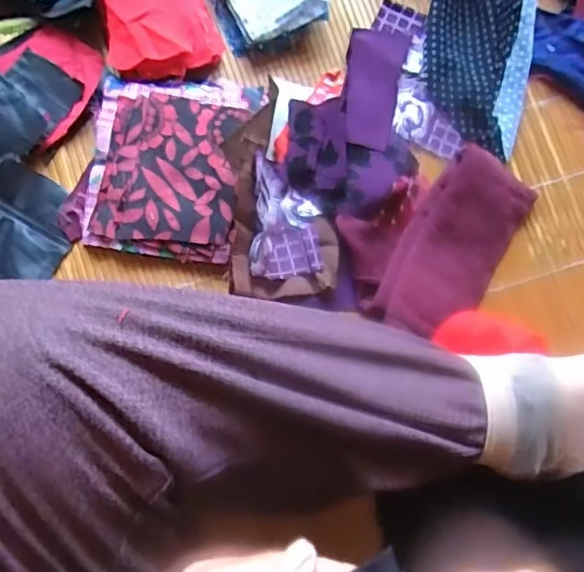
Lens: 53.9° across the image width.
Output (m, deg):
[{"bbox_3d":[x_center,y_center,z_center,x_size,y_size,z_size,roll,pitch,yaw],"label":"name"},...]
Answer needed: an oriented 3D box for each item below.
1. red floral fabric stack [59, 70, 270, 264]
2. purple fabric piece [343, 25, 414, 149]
[{"bbox_3d":[-0.088,-0.087,0.396,0.112,0.018,0.129,11,74,1],"label":"red floral fabric stack"},{"bbox_3d":[0.060,-0.150,0.426,0.043,0.007,0.096,11,74,-1],"label":"purple fabric piece"}]

